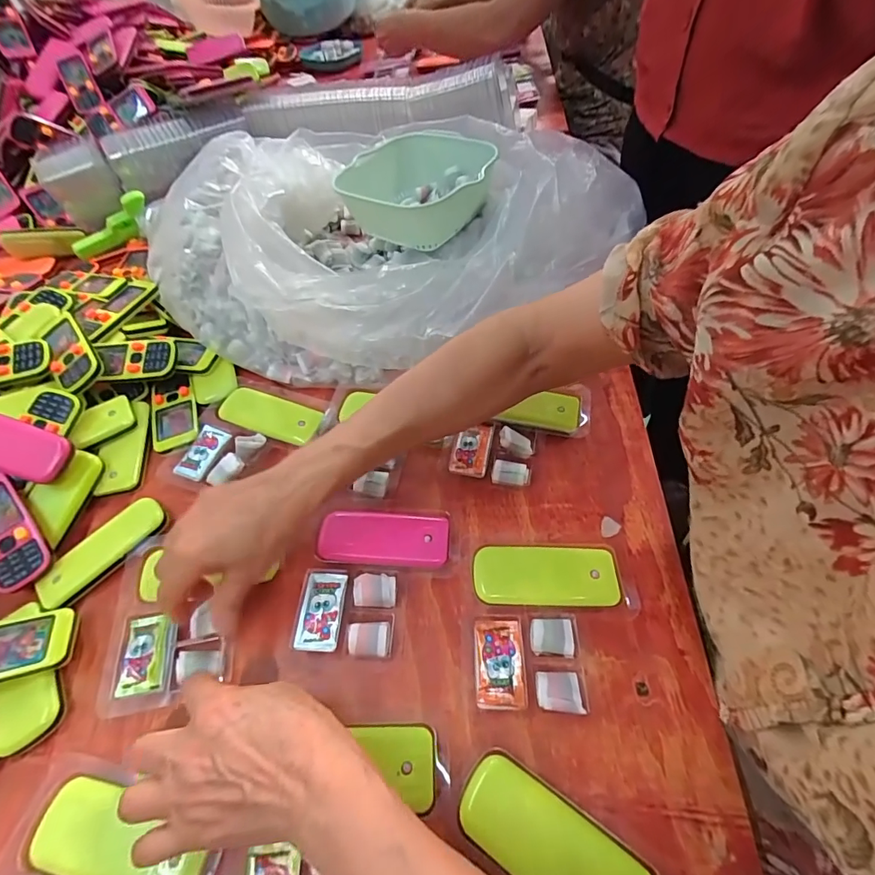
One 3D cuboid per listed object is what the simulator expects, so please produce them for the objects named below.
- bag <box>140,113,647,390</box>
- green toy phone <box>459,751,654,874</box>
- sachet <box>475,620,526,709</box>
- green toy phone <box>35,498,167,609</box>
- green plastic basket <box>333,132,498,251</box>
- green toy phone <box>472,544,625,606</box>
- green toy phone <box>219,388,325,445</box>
[{"bbox_3d":[-0.052,-0.225,0.516,0.530,0.138,0.337,-6,53,-3],"label":"bag"},{"bbox_3d":[0.064,0.229,0.256,0.105,0.011,0.043,28,58,20],"label":"green toy phone"},{"bbox_3d":[0.042,0.155,0.314,0.032,0.016,0.054,0,53,1],"label":"sachet"},{"bbox_3d":[-0.280,0.094,0.382,0.039,0.011,0.103,34,61,24],"label":"green toy phone"},{"bbox_3d":[-0.025,-0.291,0.538,0.169,0.062,0.170,27,61,20],"label":"green plastic basket"},{"bbox_3d":[0.080,0.104,0.345,0.104,0.012,0.046,1,53,2],"label":"green toy phone"},{"bbox_3d":[-0.167,-0.022,0.461,0.104,0.014,0.041,16,55,12],"label":"green toy phone"}]

